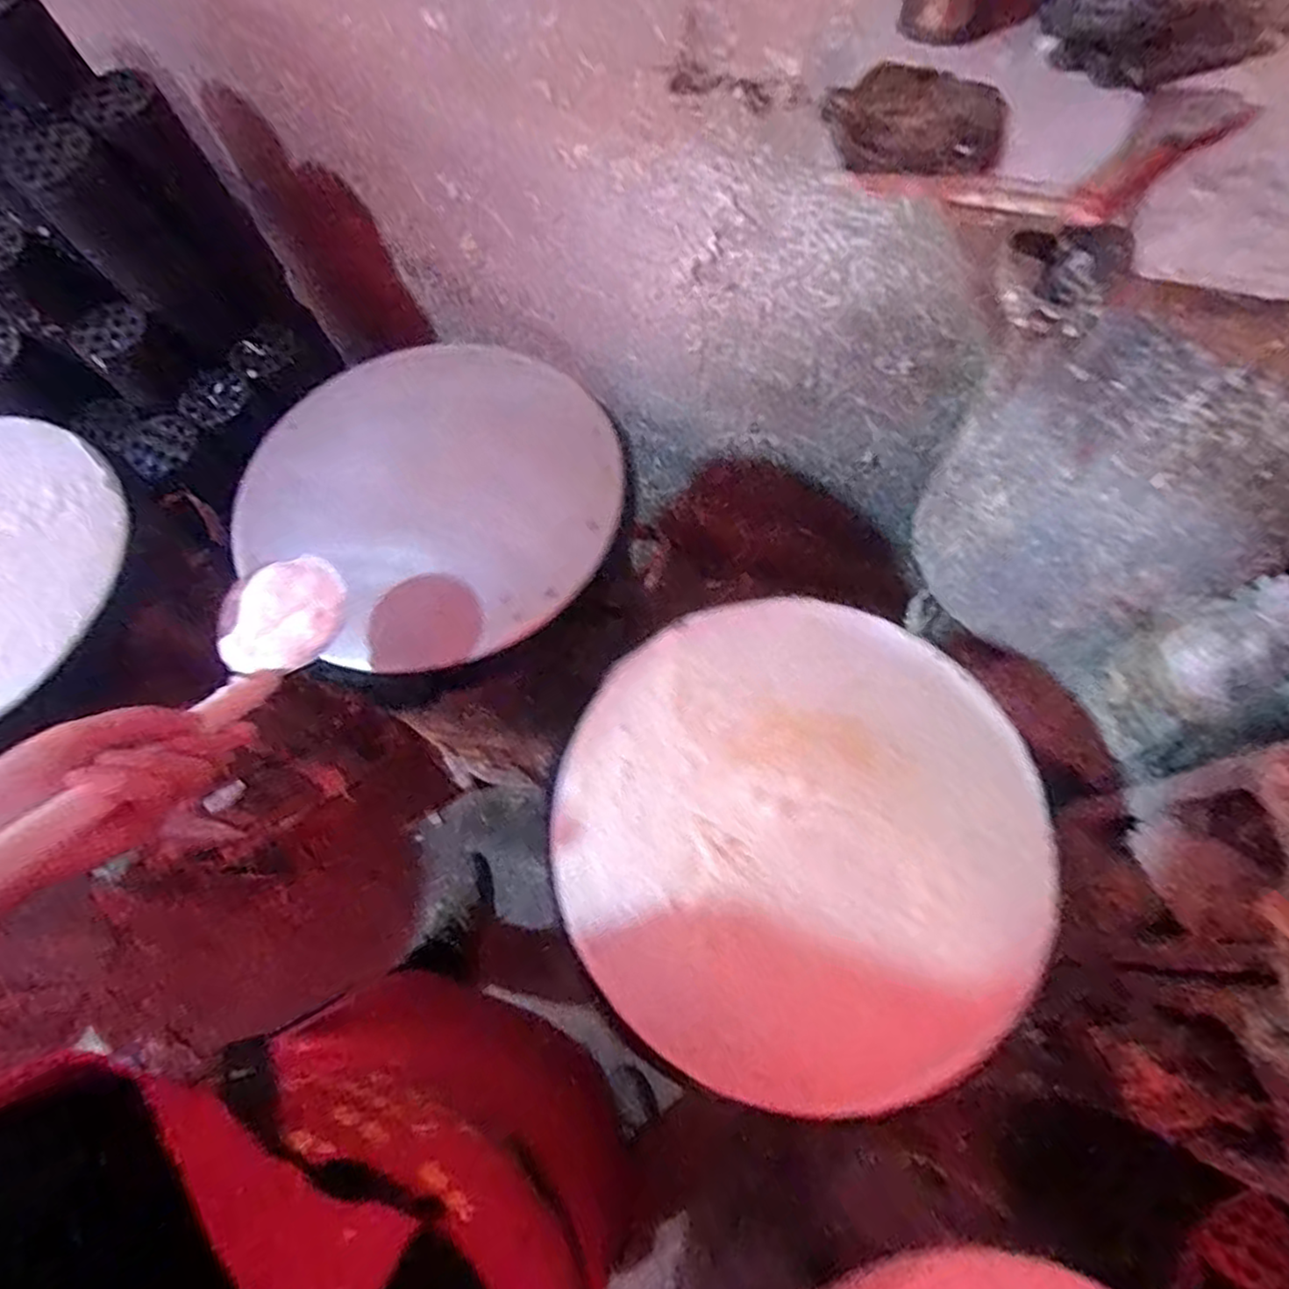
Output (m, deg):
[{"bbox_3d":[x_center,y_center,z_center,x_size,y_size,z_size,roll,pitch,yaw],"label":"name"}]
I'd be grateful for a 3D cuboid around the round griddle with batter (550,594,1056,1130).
[{"bbox_3d":[0.118,0.138,0.533,0.366,0.024,0.356,-1,67,2],"label":"round griddle with batter"}]

